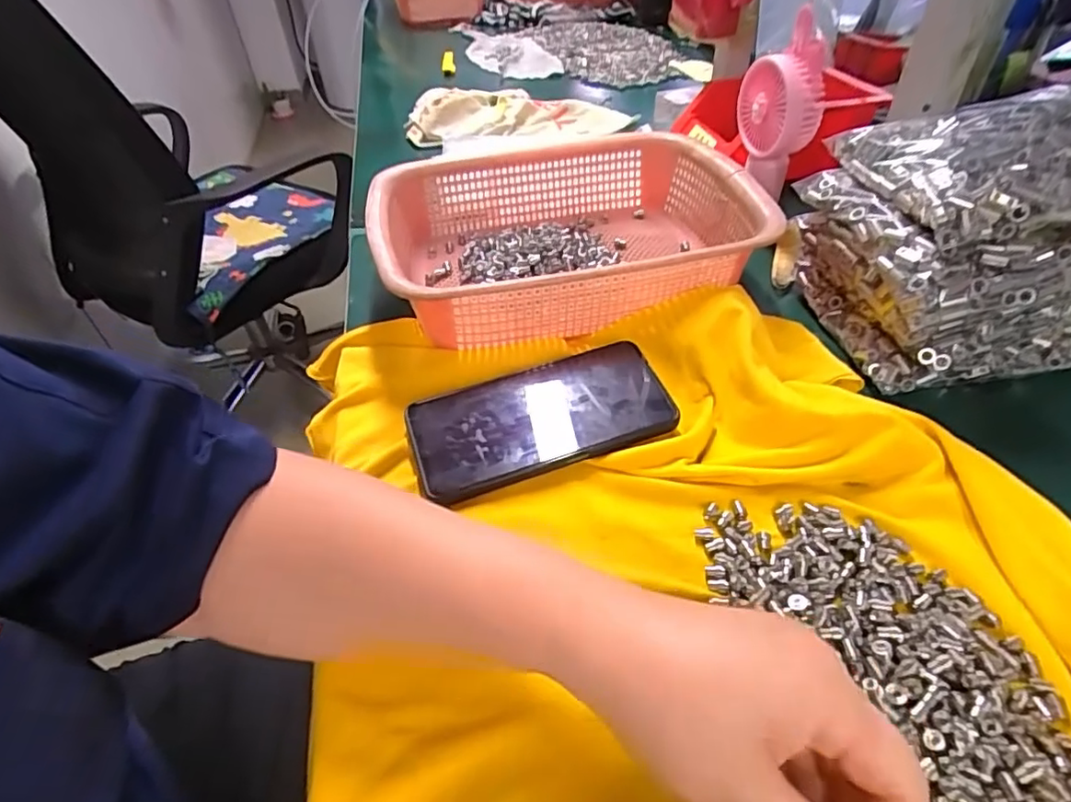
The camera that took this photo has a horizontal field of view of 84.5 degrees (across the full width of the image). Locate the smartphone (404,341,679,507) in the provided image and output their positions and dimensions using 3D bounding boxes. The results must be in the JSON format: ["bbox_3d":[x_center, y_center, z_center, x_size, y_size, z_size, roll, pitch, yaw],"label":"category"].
[{"bbox_3d":[0.002,0.009,0.376,0.161,0.014,0.079,-16,47,-13],"label":"smartphone"}]

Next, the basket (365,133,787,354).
[{"bbox_3d":[0.023,-0.133,0.480,0.284,0.072,0.215,-8,46,-5],"label":"basket"}]

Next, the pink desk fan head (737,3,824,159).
[{"bbox_3d":[0.202,-0.257,0.487,0.037,0.102,0.075,-14,46,-10],"label":"pink desk fan head"}]

